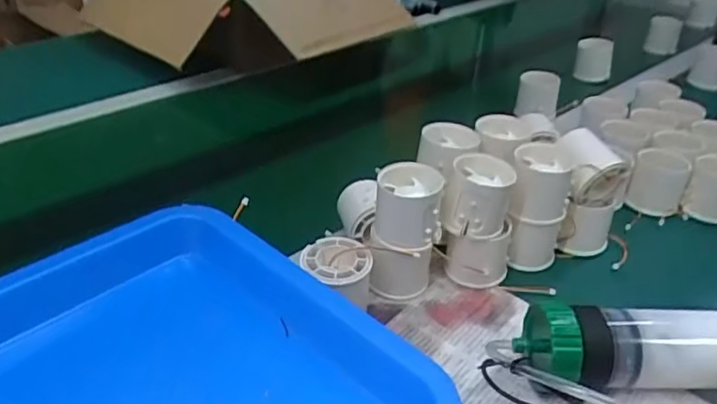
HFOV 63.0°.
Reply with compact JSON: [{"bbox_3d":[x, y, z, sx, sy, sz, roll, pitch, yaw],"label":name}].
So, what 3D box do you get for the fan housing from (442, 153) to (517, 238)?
[{"bbox_3d":[0.097,-0.007,0.474,0.052,0.049,0.052,7,33,8],"label":"fan housing"}]

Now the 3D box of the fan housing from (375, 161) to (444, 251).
[{"bbox_3d":[0.039,0.004,0.457,0.052,0.051,0.050,2,33,0],"label":"fan housing"}]

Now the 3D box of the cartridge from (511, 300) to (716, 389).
[{"bbox_3d":[0.218,0.104,0.413,0.212,0.056,0.058,0,33,-3],"label":"cartridge"}]

